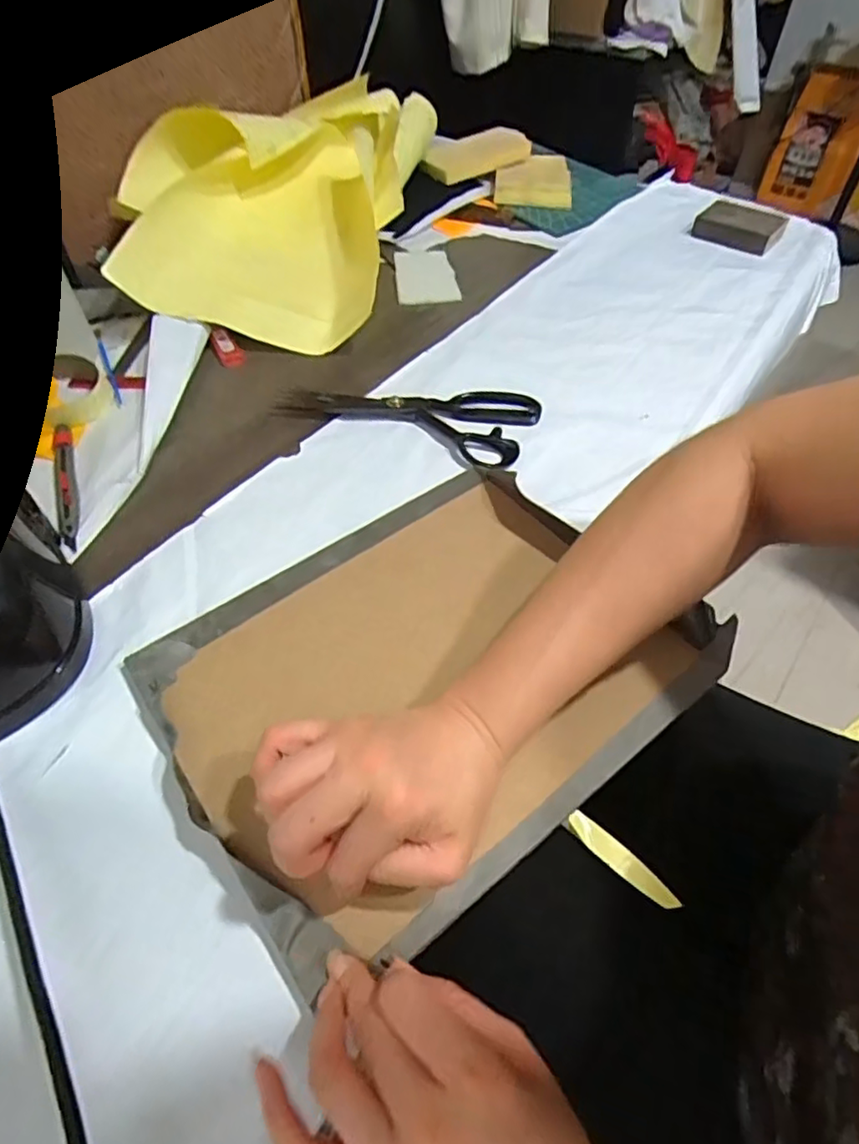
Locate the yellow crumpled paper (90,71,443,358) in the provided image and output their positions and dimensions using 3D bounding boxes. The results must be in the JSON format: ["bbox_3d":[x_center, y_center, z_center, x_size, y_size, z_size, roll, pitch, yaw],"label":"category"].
[{"bbox_3d":[-0.176,-0.459,0.762,0.290,0.162,0.496,6,52,4],"label":"yellow crumpled paper"}]

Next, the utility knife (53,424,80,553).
[{"bbox_3d":[-0.313,-0.078,0.525,0.016,0.010,0.158,-18,53,-13],"label":"utility knife"}]

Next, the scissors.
[{"bbox_3d":[-0.026,-0.148,0.570,0.244,0.010,0.096,9,52,9],"label":"scissors"}]

